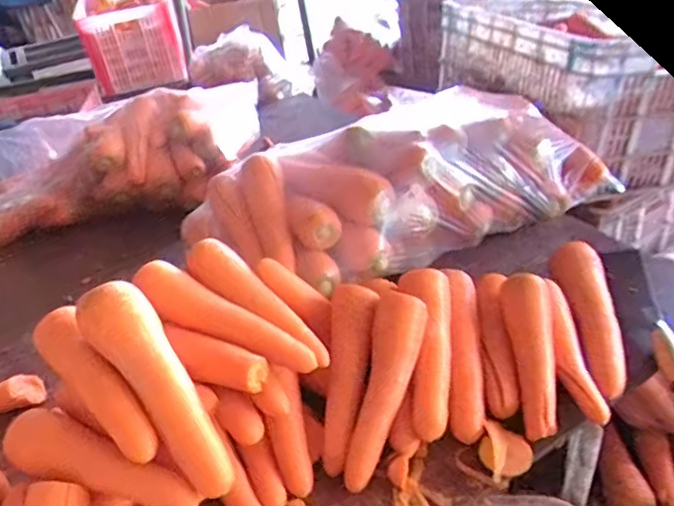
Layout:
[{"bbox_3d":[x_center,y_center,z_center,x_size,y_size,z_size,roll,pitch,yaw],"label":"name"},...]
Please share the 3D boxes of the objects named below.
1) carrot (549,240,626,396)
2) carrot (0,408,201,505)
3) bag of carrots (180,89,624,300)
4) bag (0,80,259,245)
[{"bbox_3d":[0.324,0.081,0.740,0.062,0.045,0.218,-4,55,5],"label":"carrot"},{"bbox_3d":[-0.227,0.199,0.554,0.219,0.037,0.048,8,38,22],"label":"carrot"},{"bbox_3d":[0.088,-0.091,0.851,0.544,0.171,0.233,-21,37,-18],"label":"bag of carrots"},{"bbox_3d":[-0.465,-0.181,1.152,0.615,0.192,0.284,-9,35,-1],"label":"bag"}]

